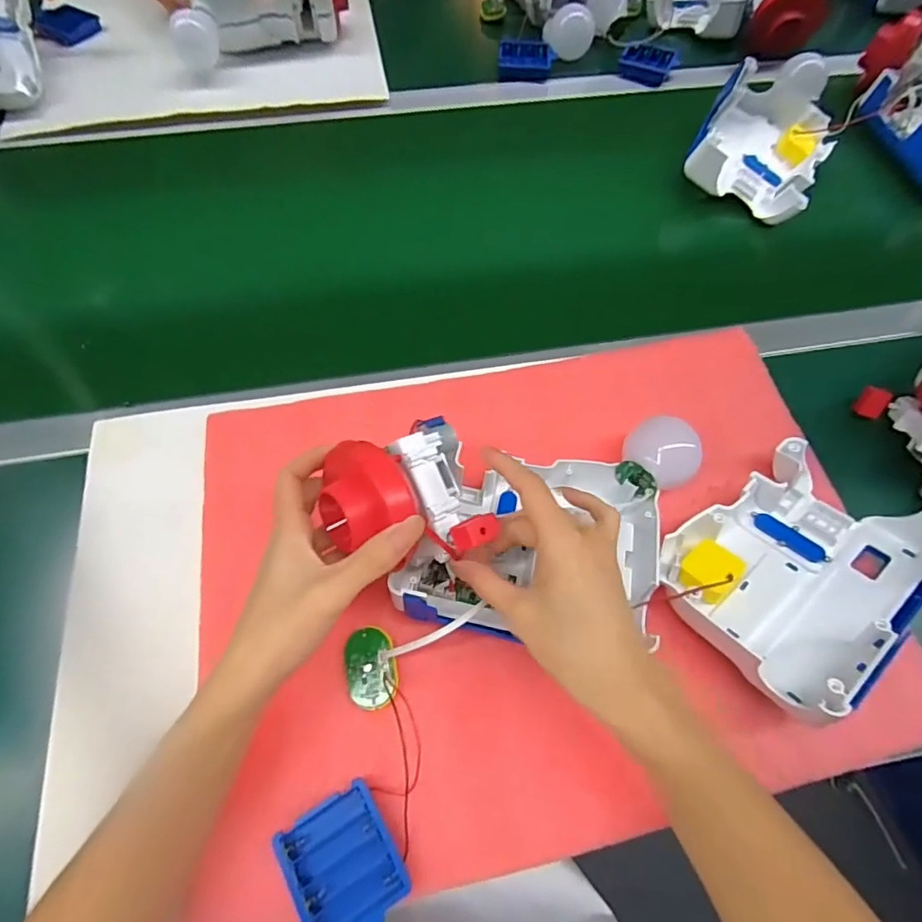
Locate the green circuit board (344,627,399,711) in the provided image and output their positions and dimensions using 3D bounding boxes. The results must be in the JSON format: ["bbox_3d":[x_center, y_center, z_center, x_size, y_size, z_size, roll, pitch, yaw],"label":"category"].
[{"bbox_3d":[-0.064,0.146,0.371,0.036,0.012,0.054,-4,76,4],"label":"green circuit board"}]

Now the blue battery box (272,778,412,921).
[{"bbox_3d":[-0.072,0.253,0.331,0.065,0.021,0.074,-26,65,-13],"label":"blue battery box"}]

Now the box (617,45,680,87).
[{"bbox_3d":[0.257,-0.545,0.723,0.073,0.020,0.061,17,64,9],"label":"box"}]

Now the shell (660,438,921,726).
[{"bbox_3d":[0.244,0.076,0.383,0.175,0.069,0.141,-32,67,-15],"label":"shell"}]

